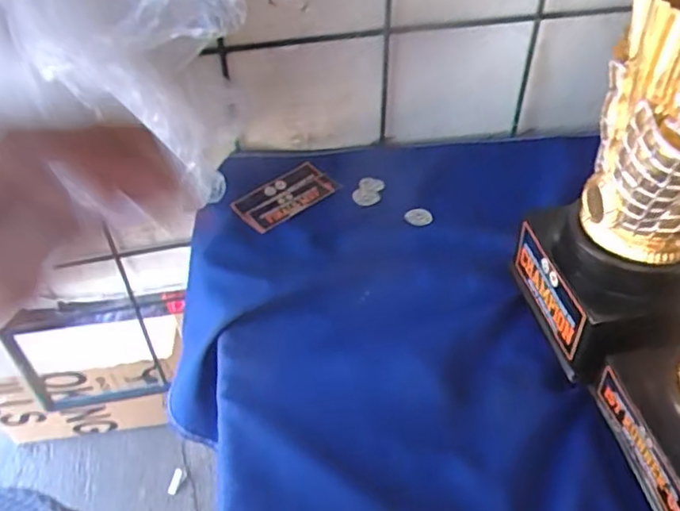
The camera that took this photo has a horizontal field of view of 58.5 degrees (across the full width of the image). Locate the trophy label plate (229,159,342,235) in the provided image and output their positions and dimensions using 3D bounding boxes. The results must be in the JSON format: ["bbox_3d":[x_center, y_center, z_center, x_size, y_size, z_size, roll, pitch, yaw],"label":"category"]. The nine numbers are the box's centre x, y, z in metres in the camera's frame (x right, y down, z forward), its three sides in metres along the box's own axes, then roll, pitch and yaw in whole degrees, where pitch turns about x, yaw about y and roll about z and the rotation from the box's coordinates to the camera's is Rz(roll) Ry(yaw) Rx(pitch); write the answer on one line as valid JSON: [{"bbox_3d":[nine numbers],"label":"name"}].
[{"bbox_3d":[-0.072,-0.082,0.846,0.143,0.009,0.069,-35,64,-29],"label":"trophy label plate"}]

